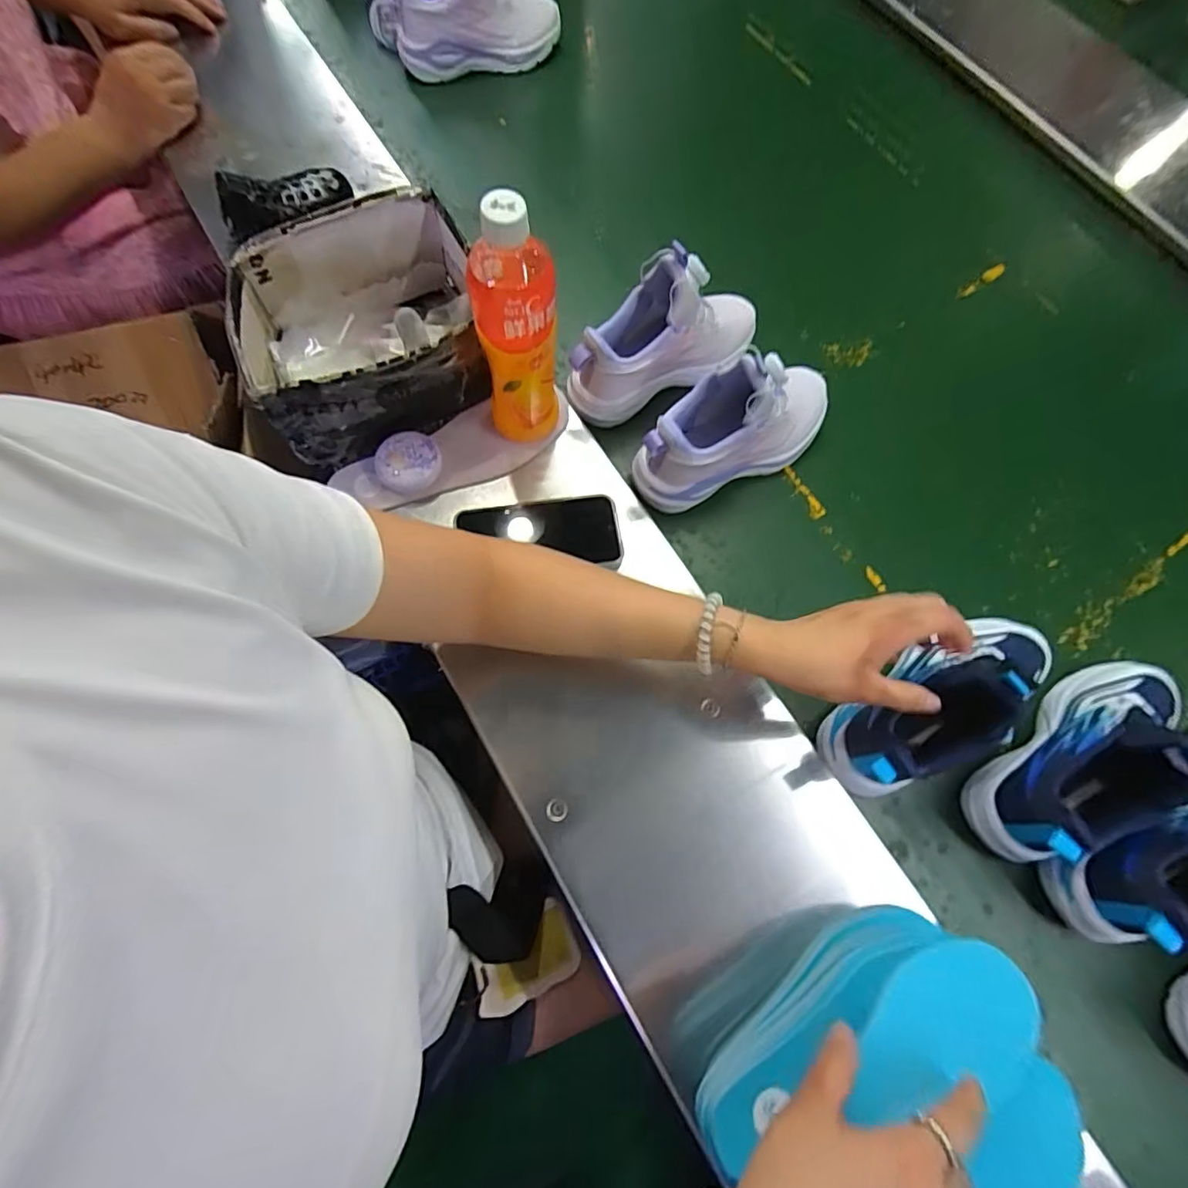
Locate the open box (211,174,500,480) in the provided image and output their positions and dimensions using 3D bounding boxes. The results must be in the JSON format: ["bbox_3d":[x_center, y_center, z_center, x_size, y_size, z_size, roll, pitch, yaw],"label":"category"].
[{"bbox_3d":[-0.207,-0.247,0.518,0.212,0.106,0.181,-21,74,-8],"label":"open box"}]

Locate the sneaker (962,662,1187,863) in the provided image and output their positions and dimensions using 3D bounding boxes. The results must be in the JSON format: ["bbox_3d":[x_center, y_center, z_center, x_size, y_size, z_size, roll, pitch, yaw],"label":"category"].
[{"bbox_3d":[0.410,0.128,0.434,0.212,0.134,0.073,-37,77,-12],"label":"sneaker"}]

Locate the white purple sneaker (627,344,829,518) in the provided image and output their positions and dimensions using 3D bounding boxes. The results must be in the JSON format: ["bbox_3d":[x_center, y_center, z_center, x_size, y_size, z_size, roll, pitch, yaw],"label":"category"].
[{"bbox_3d":[0.144,-0.165,0.532,0.214,0.135,0.075,-25,75,-9],"label":"white purple sneaker"}]

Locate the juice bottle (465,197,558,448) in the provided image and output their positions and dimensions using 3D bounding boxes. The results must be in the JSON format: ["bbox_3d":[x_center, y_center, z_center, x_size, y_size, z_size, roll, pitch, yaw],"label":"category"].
[{"bbox_3d":[-0.062,-0.215,0.460,0.066,0.214,0.066,-3,73,-3],"label":"juice bottle"}]

